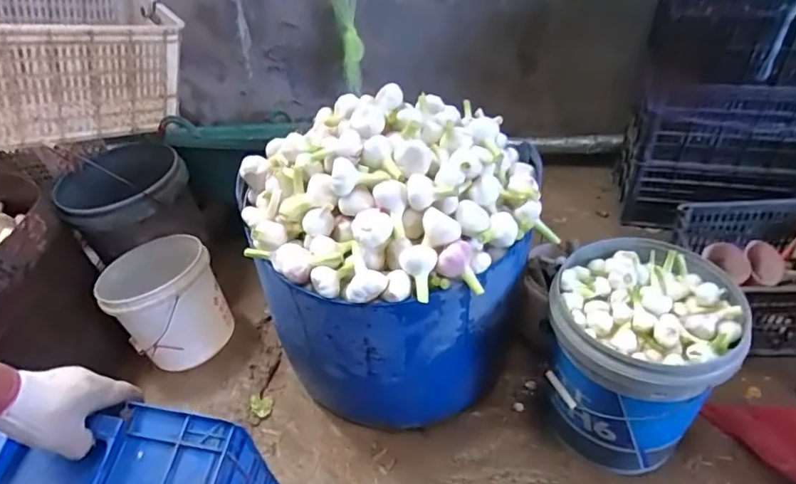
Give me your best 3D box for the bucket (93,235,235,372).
[{"bbox_3d":[-0.569,0.139,1.252,0.239,0.231,0.271,-27,46,-26],"label":"bucket"}]

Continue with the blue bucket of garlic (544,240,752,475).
[{"bbox_3d":[0.430,0.230,0.993,0.284,0.385,0.309,11,43,16],"label":"blue bucket of garlic"}]

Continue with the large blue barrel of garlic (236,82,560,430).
[{"bbox_3d":[0.004,0.038,1.063,0.516,0.538,0.456,-32,48,-29],"label":"large blue barrel of garlic"}]

